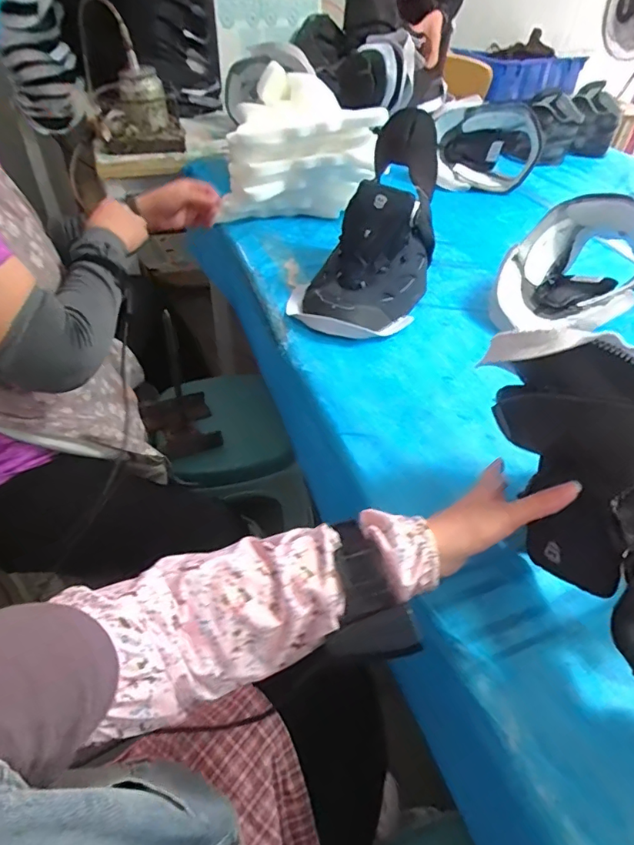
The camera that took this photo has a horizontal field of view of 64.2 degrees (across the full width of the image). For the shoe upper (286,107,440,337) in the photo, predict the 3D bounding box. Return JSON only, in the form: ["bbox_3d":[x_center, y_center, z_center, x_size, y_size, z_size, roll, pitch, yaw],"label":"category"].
[{"bbox_3d":[0.093,-0.297,0.794,0.184,0.118,0.362,22,88,19],"label":"shoe upper"}]

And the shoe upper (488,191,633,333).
[{"bbox_3d":[0.402,-0.238,0.773,0.192,0.145,0.240,29,50,22],"label":"shoe upper"}]

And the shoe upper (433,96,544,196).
[{"bbox_3d":[0.388,-0.629,1.167,0.224,0.165,0.134,-6,46,-10],"label":"shoe upper"}]

